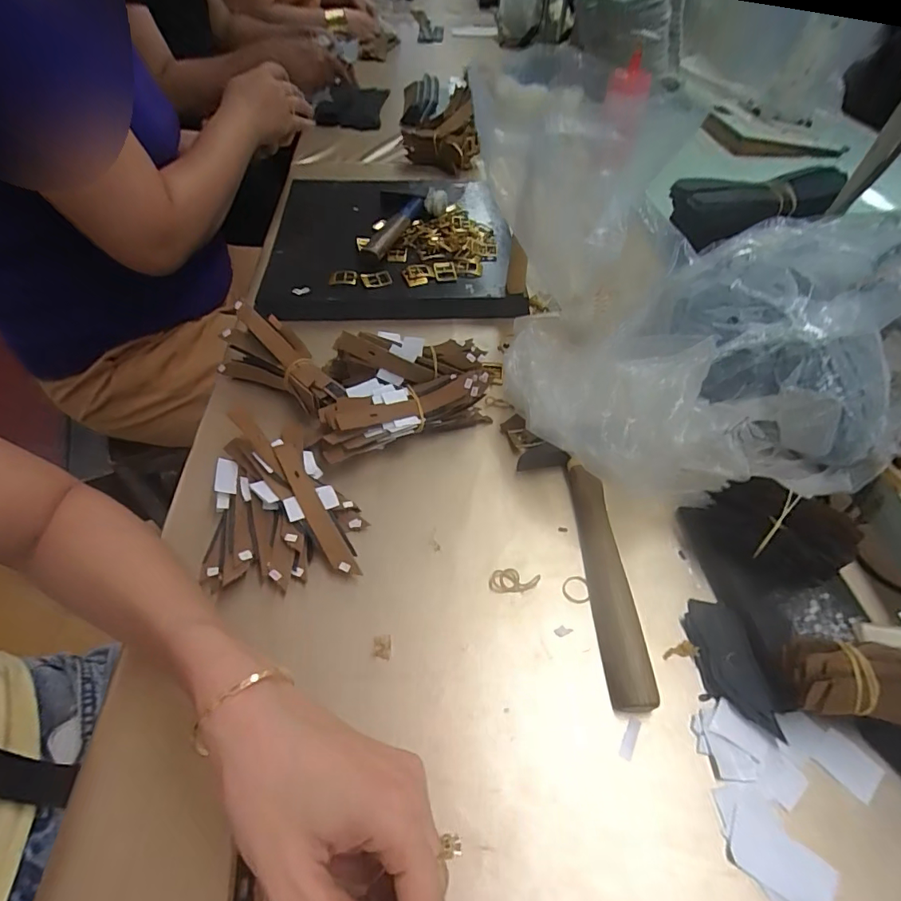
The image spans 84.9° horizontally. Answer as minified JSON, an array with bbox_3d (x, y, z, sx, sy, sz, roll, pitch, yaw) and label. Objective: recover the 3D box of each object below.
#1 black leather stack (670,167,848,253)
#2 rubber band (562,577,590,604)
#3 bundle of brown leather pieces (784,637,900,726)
[{"bbox_3d":[0.329,-0.264,0.529,0.172,0.049,0.073,-12,52,-11],"label":"black leather stack"},{"bbox_3d":[0.090,0.100,0.352,0.018,0.004,0.020,4,50,2],"label":"rubber band"},{"bbox_3d":[0.237,0.128,0.275,0.075,0.028,0.036,8,51,5],"label":"bundle of brown leather pieces"}]

